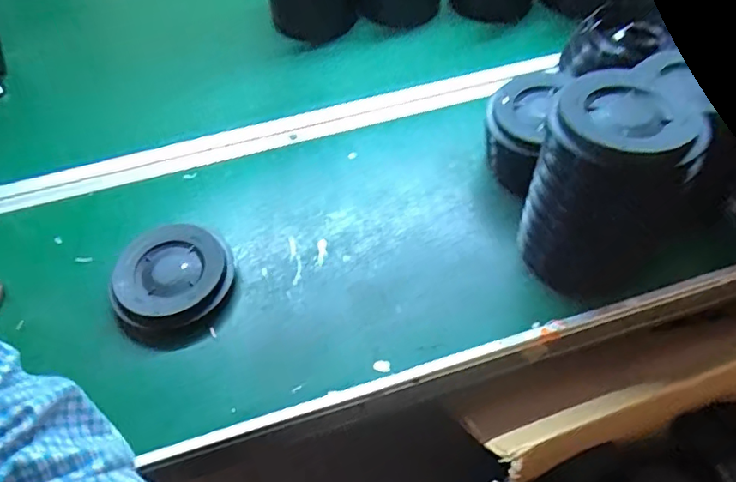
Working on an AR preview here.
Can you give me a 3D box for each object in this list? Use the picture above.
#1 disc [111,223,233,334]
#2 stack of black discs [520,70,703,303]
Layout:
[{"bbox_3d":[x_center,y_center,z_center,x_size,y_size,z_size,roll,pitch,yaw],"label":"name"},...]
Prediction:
[{"bbox_3d":[-0.196,0.032,0.569,0.114,0.032,0.113,-1,54,1],"label":"disc"},{"bbox_3d":[0.214,-0.047,0.524,0.112,0.182,0.119,-9,54,-5],"label":"stack of black discs"}]

